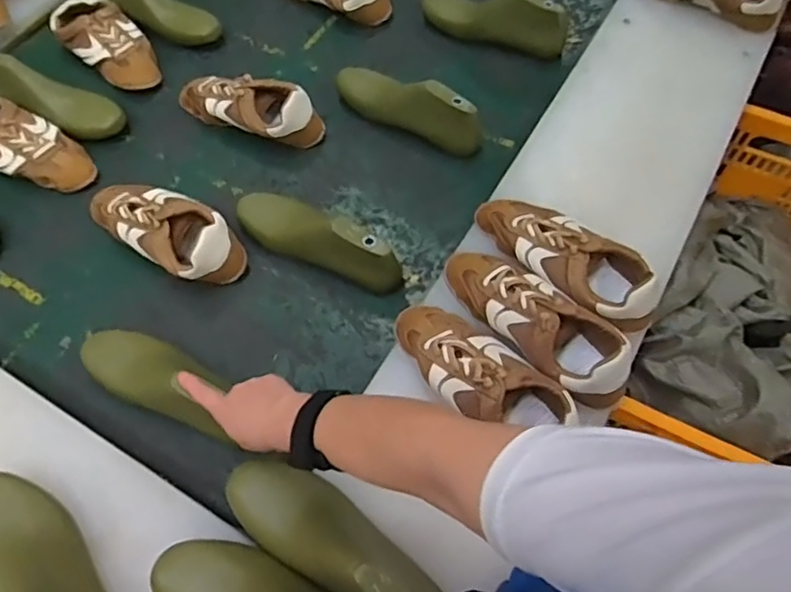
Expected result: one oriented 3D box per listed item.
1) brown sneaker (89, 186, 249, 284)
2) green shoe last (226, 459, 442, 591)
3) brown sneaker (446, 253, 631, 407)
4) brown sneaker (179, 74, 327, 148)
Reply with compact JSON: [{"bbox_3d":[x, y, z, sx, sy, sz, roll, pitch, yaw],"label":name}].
[{"bbox_3d":[-0.307,-0.090,0.775,0.233,0.065,0.094,32,68,16],"label":"brown sneaker"},{"bbox_3d":[-0.055,0.220,0.531,0.231,0.071,0.078,27,66,14],"label":"green shoe last"},{"bbox_3d":[0.152,0.022,0.656,0.226,0.078,0.084,41,70,19],"label":"brown sneaker"},{"bbox_3d":[-0.219,-0.287,0.881,0.229,0.067,0.088,23,65,12],"label":"brown sneaker"}]

